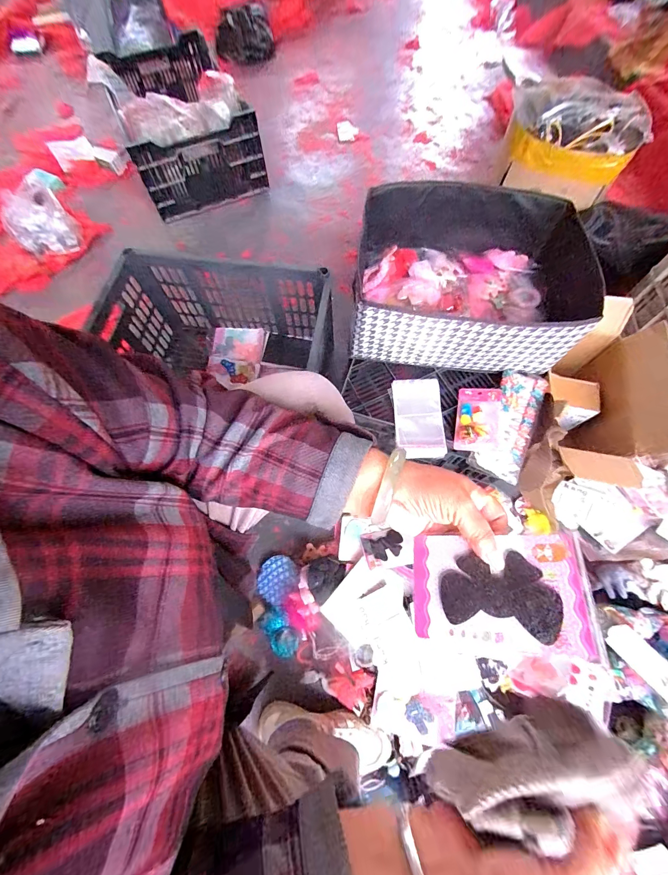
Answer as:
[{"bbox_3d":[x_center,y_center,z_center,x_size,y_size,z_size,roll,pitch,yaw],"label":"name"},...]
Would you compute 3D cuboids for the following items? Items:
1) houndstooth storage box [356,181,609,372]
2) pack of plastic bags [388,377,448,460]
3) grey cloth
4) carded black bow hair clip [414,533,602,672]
[{"bbox_3d":[0.249,-0.320,0.679,0.386,0.155,0.346,4,69,3],"label":"houndstooth storage box"},{"bbox_3d":[0.168,-0.040,0.675,0.093,0.022,0.167,-4,69,0],"label":"pack of plastic bags"},{"bbox_3d":[0.129,0.222,0.224,0.124,0.060,0.047,-17,69,-6],"label":"grey cloth"},{"bbox_3d":[0.129,0.126,0.274,0.125,0.005,0.089,-11,58,26],"label":"carded black bow hair clip"}]

